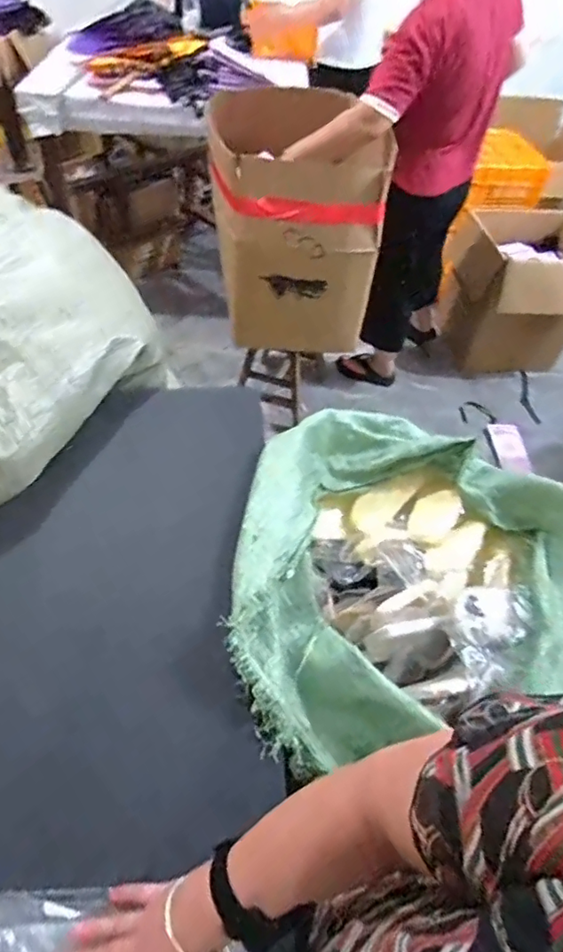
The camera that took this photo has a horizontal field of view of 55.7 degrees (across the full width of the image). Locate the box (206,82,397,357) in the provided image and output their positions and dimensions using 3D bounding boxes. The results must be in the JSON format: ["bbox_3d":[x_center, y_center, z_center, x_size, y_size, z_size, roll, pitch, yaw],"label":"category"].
[{"bbox_3d":[0.036,-0.690,1.531,0.454,0.531,0.407,-2,51,-8],"label":"box"}]

